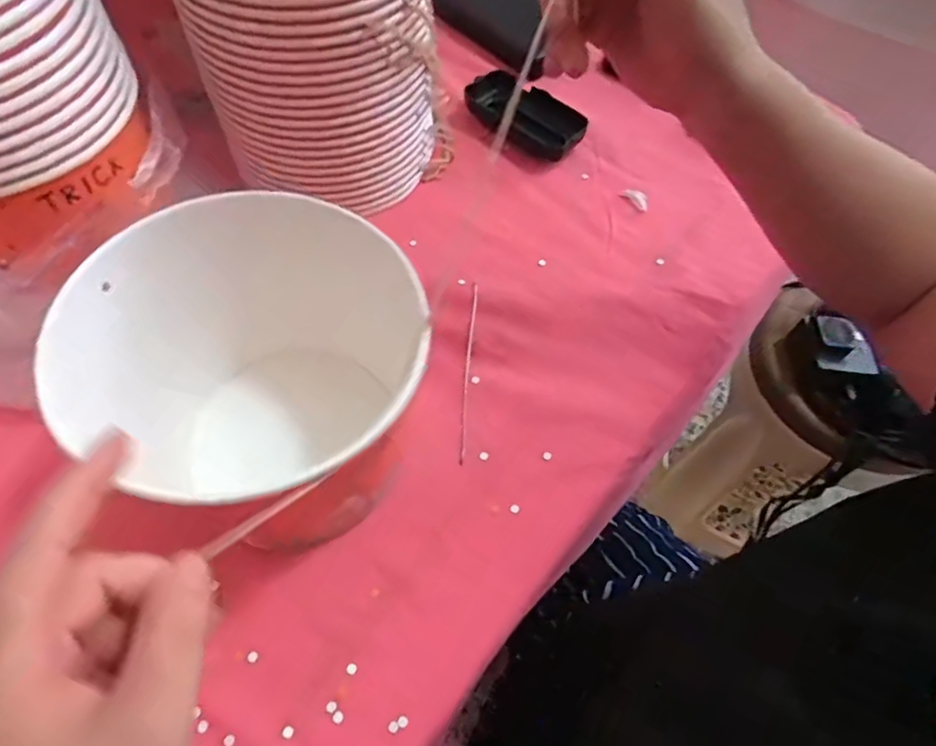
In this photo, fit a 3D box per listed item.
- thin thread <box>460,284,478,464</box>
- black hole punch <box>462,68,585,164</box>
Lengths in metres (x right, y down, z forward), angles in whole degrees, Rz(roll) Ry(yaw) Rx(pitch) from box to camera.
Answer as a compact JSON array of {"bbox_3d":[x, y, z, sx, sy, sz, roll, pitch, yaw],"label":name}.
[{"bbox_3d":[0.000,-0.005,0.425,0.004,0.004,0.142,5,61,-1],"label":"thin thread"},{"bbox_3d":[0.049,-0.230,0.541,0.109,0.031,0.053,38,65,16],"label":"black hole punch"}]

